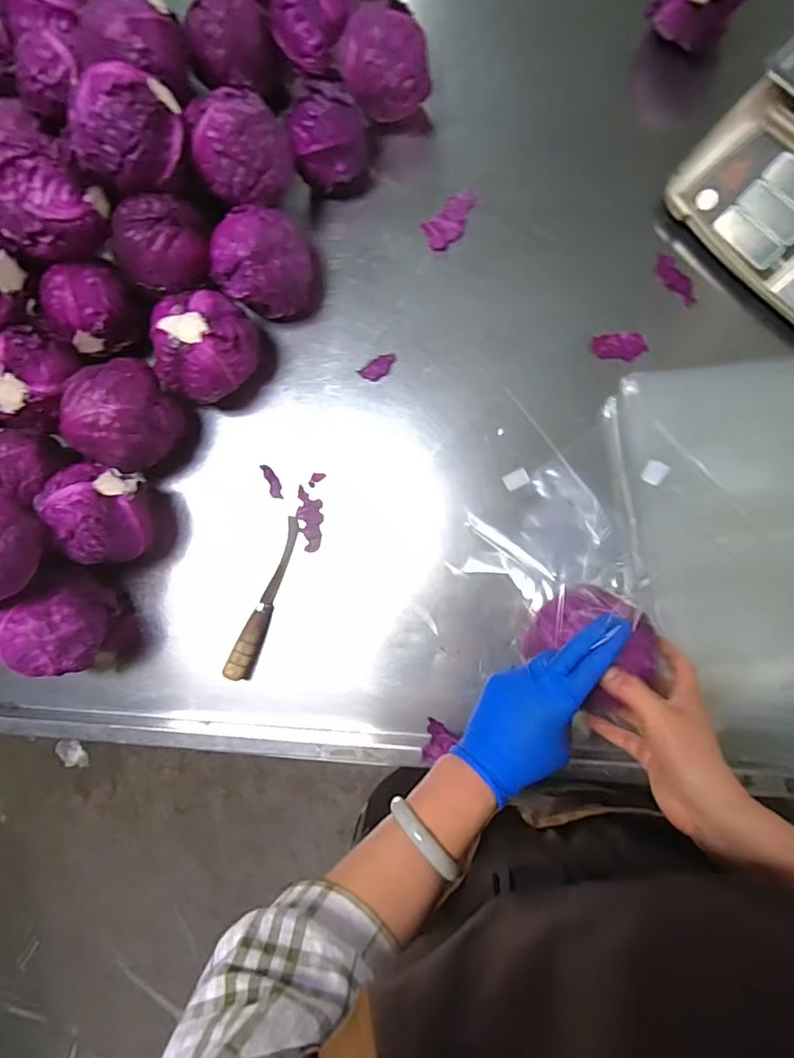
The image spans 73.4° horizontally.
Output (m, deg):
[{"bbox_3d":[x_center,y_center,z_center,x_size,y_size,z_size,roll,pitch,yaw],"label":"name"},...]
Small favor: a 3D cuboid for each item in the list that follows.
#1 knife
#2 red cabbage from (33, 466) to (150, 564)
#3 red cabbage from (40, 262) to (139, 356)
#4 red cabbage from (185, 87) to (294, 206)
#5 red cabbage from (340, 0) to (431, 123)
[{"bbox_3d":[-0.159,0.081,0.637,0.021,0.034,0.199,17,87,9],"label":"knife"},{"bbox_3d":[-0.345,-0.020,0.638,0.096,0.113,0.123,-38,81,3],"label":"red cabbage"},{"bbox_3d":[-0.372,-0.269,0.652,0.092,0.078,0.079,-35,81,3],"label":"red cabbage"},{"bbox_3d":[-0.180,-0.442,0.618,0.108,0.086,0.115,-15,82,6],"label":"red cabbage"},{"bbox_3d":[-0.013,-0.560,0.658,0.106,0.116,0.087,-10,83,7],"label":"red cabbage"}]

